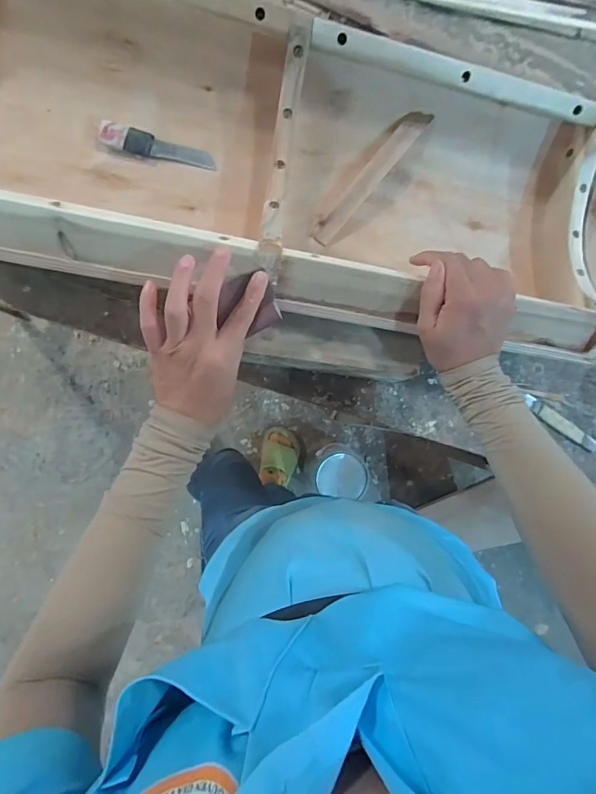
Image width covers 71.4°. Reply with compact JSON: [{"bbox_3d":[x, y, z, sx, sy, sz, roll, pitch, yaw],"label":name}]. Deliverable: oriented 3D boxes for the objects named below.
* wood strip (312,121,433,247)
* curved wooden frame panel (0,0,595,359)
[{"bbox_3d":[0.078,-0.239,0.465,0.023,0.018,0.181,39,83,-7],"label":"wood strip"},{"bbox_3d":[-0.002,-0.237,0.411,0.726,0.108,0.329,5,88,-10],"label":"curved wooden frame panel"}]

